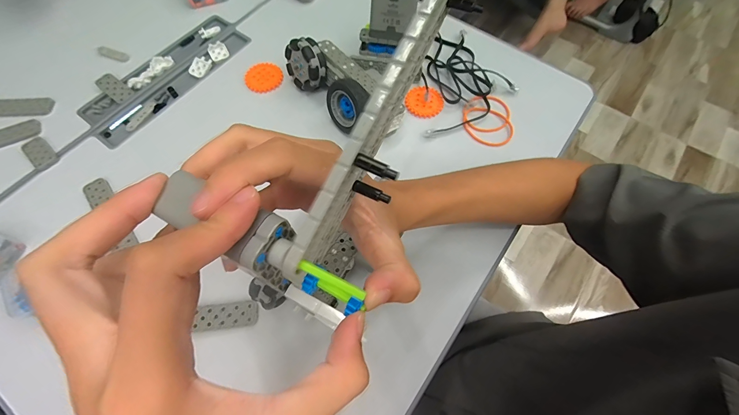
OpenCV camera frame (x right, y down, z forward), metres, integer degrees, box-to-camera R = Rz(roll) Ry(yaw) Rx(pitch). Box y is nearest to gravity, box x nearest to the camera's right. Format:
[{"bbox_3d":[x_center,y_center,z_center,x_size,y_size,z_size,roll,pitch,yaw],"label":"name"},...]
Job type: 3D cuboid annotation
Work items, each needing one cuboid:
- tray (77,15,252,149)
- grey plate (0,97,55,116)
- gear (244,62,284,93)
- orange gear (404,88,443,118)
[{"bbox_3d":[-0.283,-0.189,0.450,0.087,0.012,0.243,34,72,14],"label":"tray"},{"bbox_3d":[-0.466,-0.133,0.419,0.088,0.004,0.029,-3,67,0],"label":"grey plate"},{"bbox_3d":[-0.147,-0.181,0.446,0.051,0.005,0.051,37,72,15],"label":"gear"},{"bbox_3d":[0.073,-0.143,0.430,0.048,0.004,0.051,0,67,1],"label":"orange gear"}]

